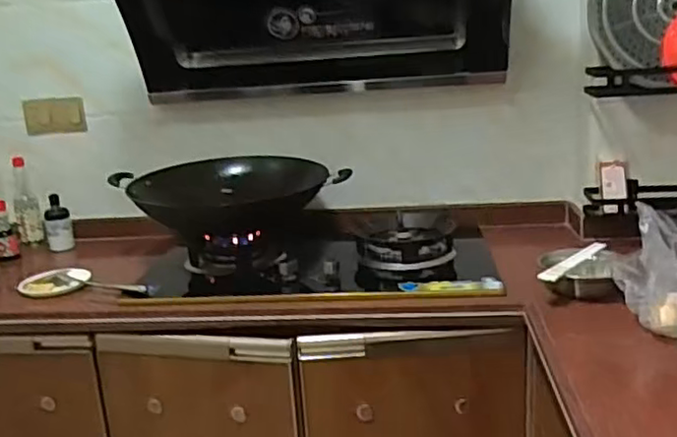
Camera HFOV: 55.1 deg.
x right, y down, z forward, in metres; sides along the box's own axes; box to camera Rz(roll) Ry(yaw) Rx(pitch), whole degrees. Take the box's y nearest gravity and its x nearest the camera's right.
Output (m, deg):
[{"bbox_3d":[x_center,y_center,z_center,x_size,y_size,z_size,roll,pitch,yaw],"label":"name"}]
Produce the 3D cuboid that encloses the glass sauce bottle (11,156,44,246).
[{"bbox_3d":[-0.836,-0.042,1.724,0.064,0.225,0.063,-9,16,-19],"label":"glass sauce bottle"}]

